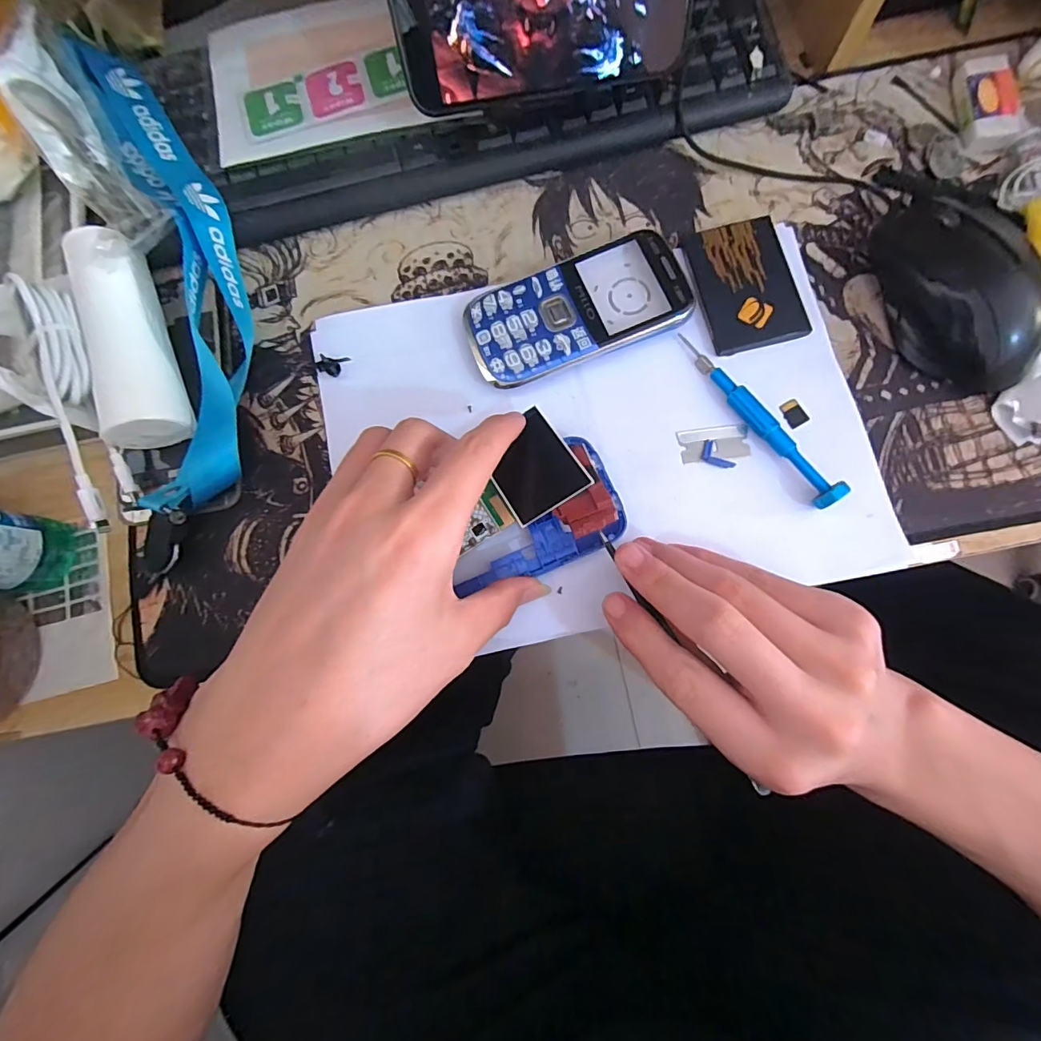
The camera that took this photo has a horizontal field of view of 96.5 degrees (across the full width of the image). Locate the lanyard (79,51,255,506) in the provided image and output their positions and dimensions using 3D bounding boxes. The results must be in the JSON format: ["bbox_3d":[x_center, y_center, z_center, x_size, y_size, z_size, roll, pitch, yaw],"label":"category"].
[{"bbox_3d":[-0.198,-0.154,0.269,0.061,0.033,0.295,-15,79,1],"label":"lanyard"}]

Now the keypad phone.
[{"bbox_3d":[0.031,-0.120,0.263,0.122,0.012,0.062,-24,79,0],"label":"keypad phone"}]

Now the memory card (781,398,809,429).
[{"bbox_3d":[0.151,-0.059,0.257,0.011,0.004,0.015,-32,82,5],"label":"memory card"}]

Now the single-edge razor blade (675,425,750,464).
[{"bbox_3d":[0.106,-0.042,0.254,0.037,0.004,0.018,-5,83,3],"label":"single-edge razor blade"}]

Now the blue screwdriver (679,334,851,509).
[{"bbox_3d":[0.127,-0.056,0.249,0.013,0.014,0.116,-37,80,-3],"label":"blue screwdriver"}]

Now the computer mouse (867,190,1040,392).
[{"bbox_3d":[0.231,-0.123,0.244,0.052,0.034,0.110,-25,79,0],"label":"computer mouse"}]

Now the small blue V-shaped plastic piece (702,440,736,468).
[{"bbox_3d":[0.106,-0.035,0.252,0.011,0.004,0.020,-36,79,-2],"label":"small blue V-shaped plastic piece"}]

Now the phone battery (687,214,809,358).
[{"bbox_3d":[0.129,-0.136,0.266,0.054,0.005,0.076,-13,82,2],"label":"phone battery"}]

